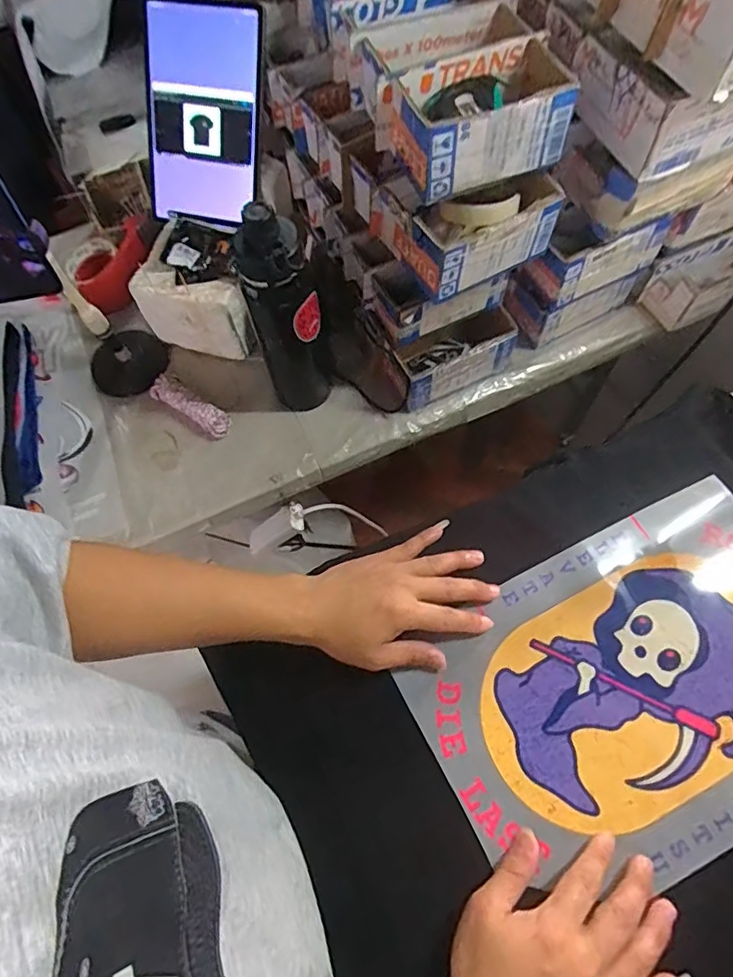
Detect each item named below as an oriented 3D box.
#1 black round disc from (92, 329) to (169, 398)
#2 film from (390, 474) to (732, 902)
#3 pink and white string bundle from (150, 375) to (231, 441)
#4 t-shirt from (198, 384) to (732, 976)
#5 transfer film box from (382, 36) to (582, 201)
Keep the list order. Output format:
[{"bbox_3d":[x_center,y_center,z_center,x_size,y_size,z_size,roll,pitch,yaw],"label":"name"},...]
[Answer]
[{"bbox_3d":[-0.342,-0.189,0.783,0.100,0.033,0.109,-2,66,2],"label":"black round disc"},{"bbox_3d":[0.231,0.162,0.453,0.360,0.008,0.240,-25,67,-8],"label":"film"},{"bbox_3d":[-0.242,-0.112,0.736,0.135,0.027,0.033,32,71,16],"label":"pink and white string bundle"},{"bbox_3d":[0.218,0.176,0.446,0.592,0.031,0.414,-24,67,-8],"label":"t-shirt"},{"bbox_3d":[0.109,-0.359,0.528,0.169,0.069,0.102,-24,67,-8],"label":"transfer film box"}]

